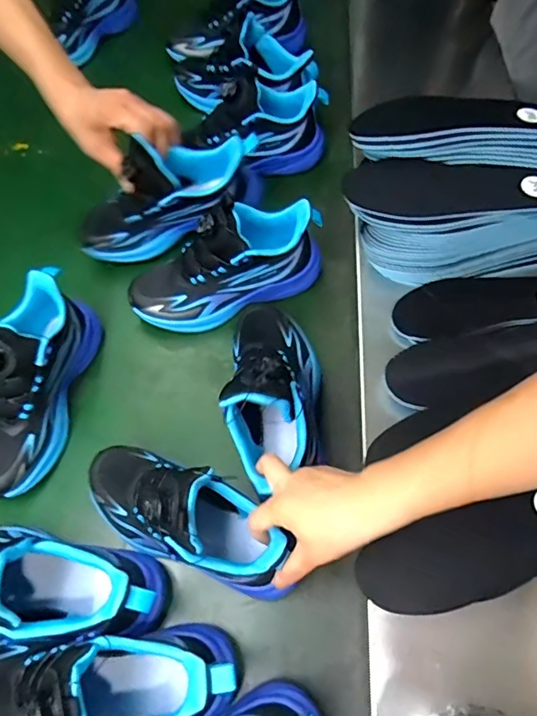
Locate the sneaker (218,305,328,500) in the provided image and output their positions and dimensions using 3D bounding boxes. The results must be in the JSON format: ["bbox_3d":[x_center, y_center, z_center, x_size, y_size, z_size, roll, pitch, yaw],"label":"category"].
[{"bbox_3d":[0.006,0.025,0.488,0.087,0.106,0.200,-1,63,3],"label":"sneaker"}]

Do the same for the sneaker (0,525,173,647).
[{"bbox_3d":[-0.210,0.188,0.427,0.230,0.125,0.093,7,63,7],"label":"sneaker"}]

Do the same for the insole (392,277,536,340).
[{"bbox_3d":[0.250,-0.062,0.563,0.213,0.011,0.074,-5,62,1],"label":"insole"}]

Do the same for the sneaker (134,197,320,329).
[{"bbox_3d":[-0.050,-0.106,0.572,0.227,0.108,0.081,-21,63,-7],"label":"sneaker"}]

